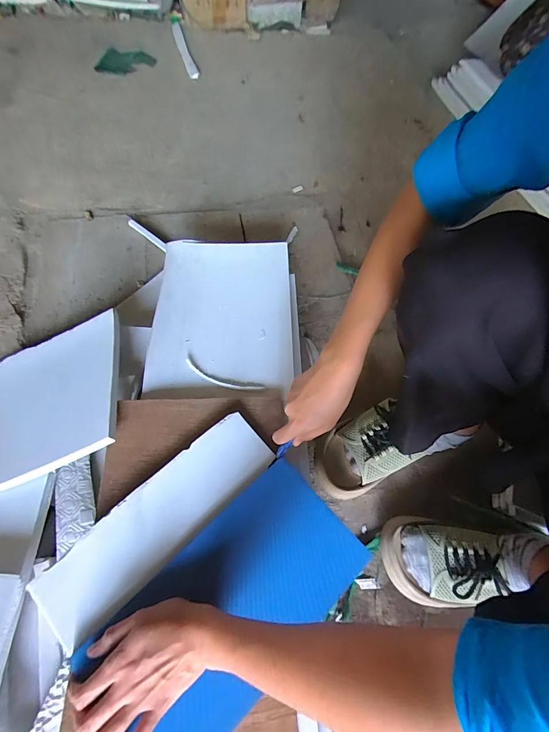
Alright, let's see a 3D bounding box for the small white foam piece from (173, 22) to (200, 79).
[{"bbox_3d":[-0.283,-0.986,1.062,0.036,0.019,0.296,-16,67,-11],"label":"small white foam piece"}]

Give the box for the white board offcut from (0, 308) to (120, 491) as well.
[{"bbox_3d":[-0.323,0.047,0.478,0.231,0.015,0.216,-21,55,5],"label":"white board offcut"}]

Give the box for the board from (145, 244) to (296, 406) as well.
[{"bbox_3d":[-0.082,-0.086,0.549,0.217,0.020,0.283,2,64,-3],"label":"board"}]

